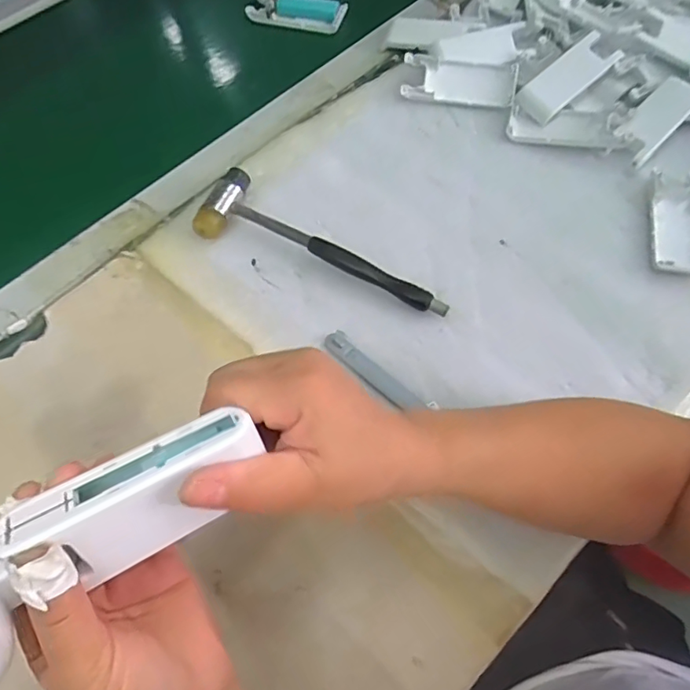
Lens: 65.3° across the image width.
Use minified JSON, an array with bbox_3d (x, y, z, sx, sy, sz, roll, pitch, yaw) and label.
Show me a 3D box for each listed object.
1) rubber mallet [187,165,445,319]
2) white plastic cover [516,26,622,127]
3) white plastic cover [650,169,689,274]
[{"bbox_3d":[-0.026,-0.065,0.426,0.212,0.027,0.064,34,69,16],"label":"rubber mallet"},{"bbox_3d":[0.204,-0.246,0.491,0.099,0.013,0.040,-42,70,-2],"label":"white plastic cover"},{"bbox_3d":[0.270,-0.099,0.437,0.039,0.014,0.099,11,64,6],"label":"white plastic cover"}]

